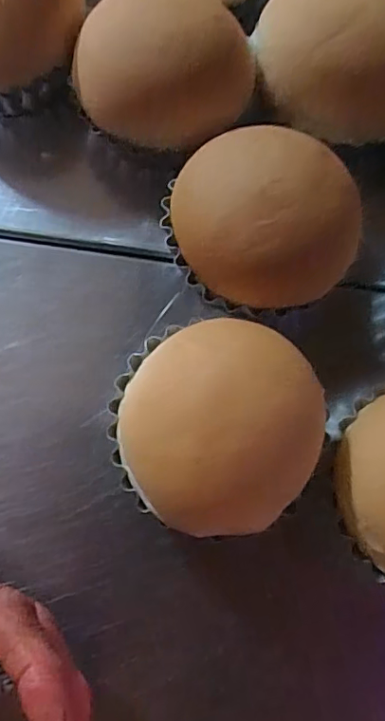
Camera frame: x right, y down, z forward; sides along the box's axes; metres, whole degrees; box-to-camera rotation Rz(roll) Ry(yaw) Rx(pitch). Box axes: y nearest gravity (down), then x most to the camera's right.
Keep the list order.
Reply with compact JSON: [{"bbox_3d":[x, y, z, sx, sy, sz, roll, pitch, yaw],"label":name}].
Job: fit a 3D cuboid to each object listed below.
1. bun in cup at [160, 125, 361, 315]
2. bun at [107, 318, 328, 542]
[{"bbox_3d":[0.031,-0.066,0.261,0.084,0.069,0.084,-7,75,-5],"label":"bun in cup"},{"bbox_3d":[0.007,0.032,0.237,0.090,0.074,0.083,1,74,-3],"label":"bun"}]

